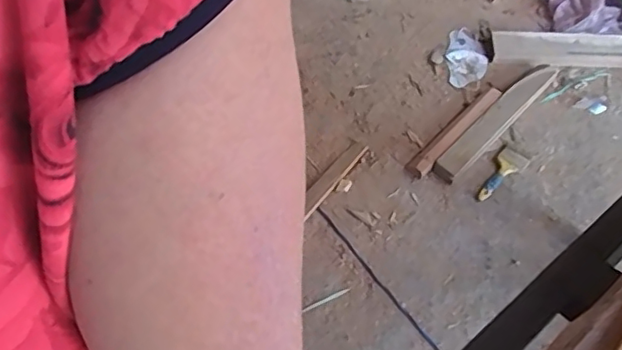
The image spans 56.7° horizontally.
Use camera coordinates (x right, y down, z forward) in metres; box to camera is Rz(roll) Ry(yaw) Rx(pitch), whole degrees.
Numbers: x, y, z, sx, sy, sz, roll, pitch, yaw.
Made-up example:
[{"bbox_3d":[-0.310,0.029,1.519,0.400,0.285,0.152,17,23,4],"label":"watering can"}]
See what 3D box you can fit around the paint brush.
[{"bbox_3d":[0.462,-0.002,1.417,0.071,0.019,0.168,38,63,26],"label":"paint brush"}]

